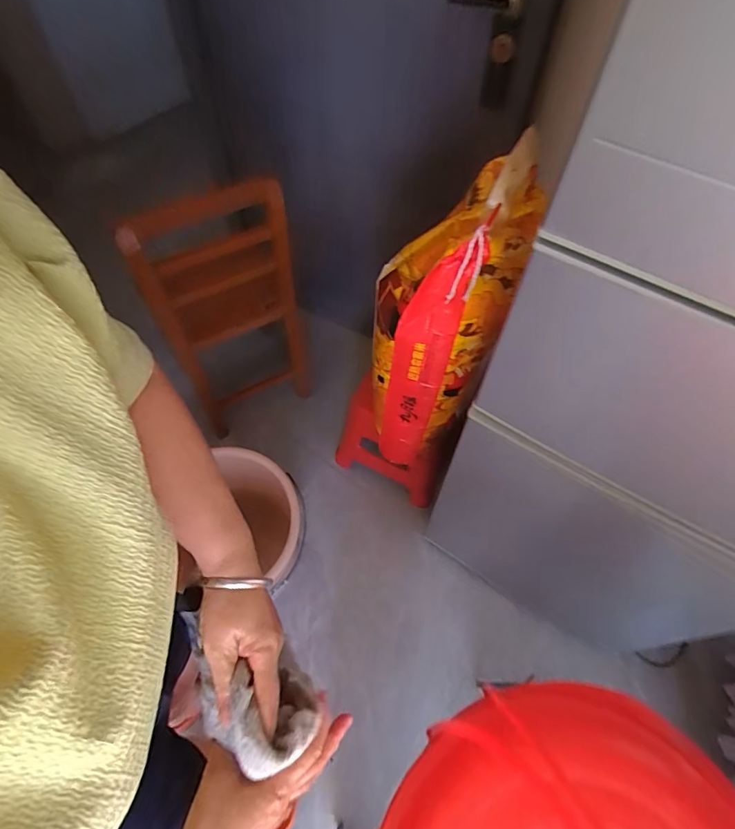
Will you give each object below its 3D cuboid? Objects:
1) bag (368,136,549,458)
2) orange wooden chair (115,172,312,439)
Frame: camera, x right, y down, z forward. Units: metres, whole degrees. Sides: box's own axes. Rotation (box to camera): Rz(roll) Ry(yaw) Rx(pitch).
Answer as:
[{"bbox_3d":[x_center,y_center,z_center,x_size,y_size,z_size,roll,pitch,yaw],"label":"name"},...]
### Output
[{"bbox_3d":[0.134,-0.153,0.848,0.205,0.526,0.232,21,61,11],"label":"bag"},{"bbox_3d":[-0.321,-0.225,1.162,0.337,0.769,0.203,-23,62,-14],"label":"orange wooden chair"}]

